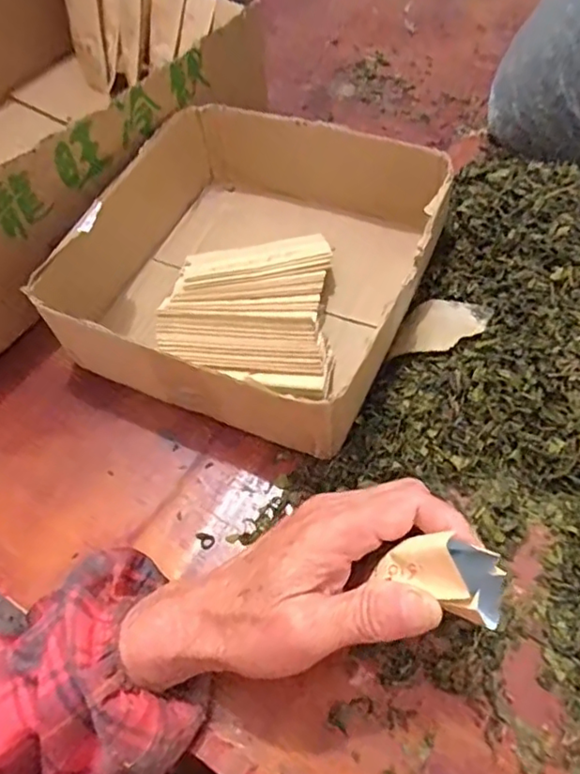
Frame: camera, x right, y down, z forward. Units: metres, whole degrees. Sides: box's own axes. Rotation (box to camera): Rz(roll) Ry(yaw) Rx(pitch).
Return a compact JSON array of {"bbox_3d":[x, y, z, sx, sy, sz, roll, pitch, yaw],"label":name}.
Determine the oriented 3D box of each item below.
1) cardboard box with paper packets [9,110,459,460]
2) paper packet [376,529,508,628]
[{"bbox_3d":[-0.025,-0.084,0.430,0.221,0.083,0.217,21,64,16],"label":"cardboard box with paper packets"},{"bbox_3d":[0.070,0.082,0.266,0.054,0.035,0.032,27,65,18],"label":"paper packet"}]

